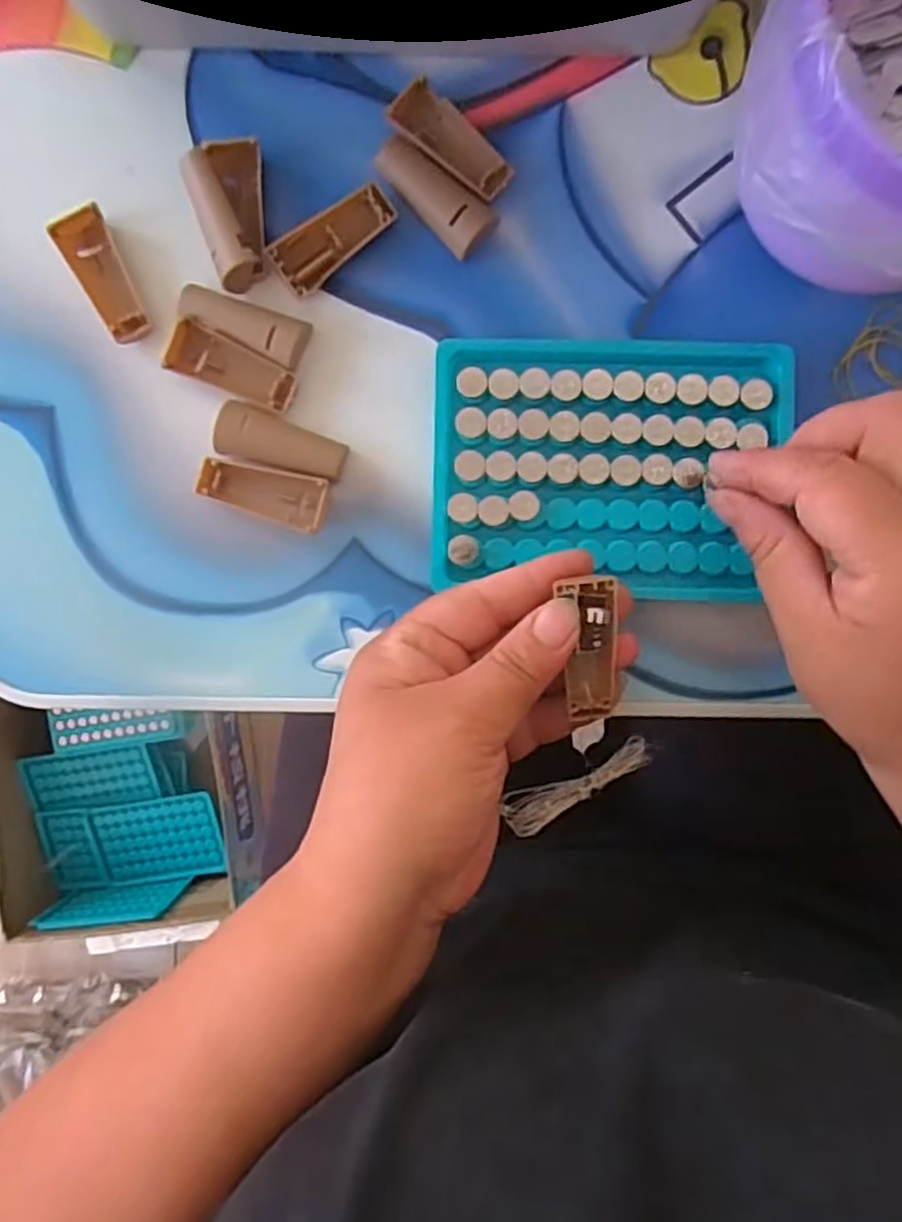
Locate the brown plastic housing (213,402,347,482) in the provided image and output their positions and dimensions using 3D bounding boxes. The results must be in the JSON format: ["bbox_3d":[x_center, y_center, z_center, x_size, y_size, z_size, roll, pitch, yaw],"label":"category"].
[{"bbox_3d":[-0.065,-0.065,0.289,0.049,0.010,0.020,15,90,1],"label":"brown plastic housing"}]

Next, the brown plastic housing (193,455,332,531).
[{"bbox_3d":[-0.072,-0.046,0.291,0.050,0.010,0.020,19,91,1],"label":"brown plastic housing"}]

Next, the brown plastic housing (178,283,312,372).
[{"bbox_3d":[-0.079,-0.110,0.287,0.049,0.009,0.018,25,91,1],"label":"brown plastic housing"}]

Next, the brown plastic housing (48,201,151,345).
[{"bbox_3d":[-0.134,-0.128,0.288,0.020,0.008,0.050,-23,89,1],"label":"brown plastic housing"}]

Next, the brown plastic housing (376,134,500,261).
[{"bbox_3d":[-0.007,-0.157,0.285,0.049,0.011,0.020,41,91,1],"label":"brown plastic housing"}]

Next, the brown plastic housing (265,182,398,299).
[{"bbox_3d":[-0.044,-0.142,0.286,0.049,0.008,0.021,-38,89,1],"label":"brown plastic housing"}]

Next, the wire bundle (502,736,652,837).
[{"bbox_3d":[0.051,0.069,0.302,0.064,0.004,0.016,-24,59,-11],"label":"wire bundle"}]

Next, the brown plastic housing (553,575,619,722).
[{"bbox_3d":[0.047,0.014,0.260,0.017,0.007,0.051,-2,109,2],"label":"brown plastic housing"}]

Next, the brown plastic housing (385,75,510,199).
[{"bbox_3d":[0.001,-0.177,0.284,0.050,0.009,0.021,40,91,1],"label":"brown plastic housing"}]

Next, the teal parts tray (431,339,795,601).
[{"bbox_3d":[0.058,-0.053,0.284,0.127,0.015,0.092,3,90,2],"label":"teal parts tray"}]

